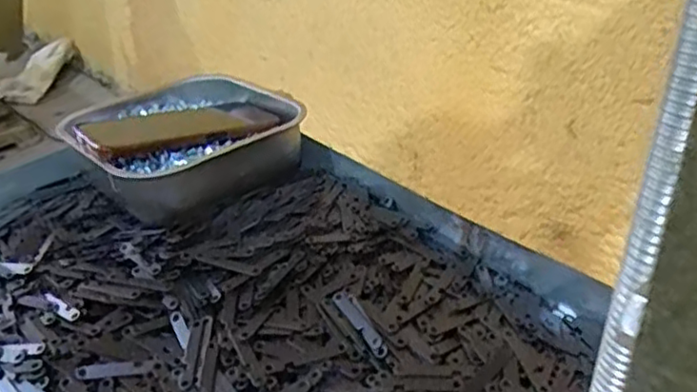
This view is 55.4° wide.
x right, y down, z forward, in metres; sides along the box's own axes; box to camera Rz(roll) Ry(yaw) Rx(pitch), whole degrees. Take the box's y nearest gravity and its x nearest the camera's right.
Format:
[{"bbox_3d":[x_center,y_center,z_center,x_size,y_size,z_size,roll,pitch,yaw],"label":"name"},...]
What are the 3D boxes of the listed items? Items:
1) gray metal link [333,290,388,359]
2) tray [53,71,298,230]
[{"bbox_3d":[0.007,0.080,0.426,0.012,0.004,0.060,-22,38,-19],"label":"gray metal link"},{"bbox_3d":[-0.142,-0.057,0.588,0.174,0.049,0.177,-34,43,-32],"label":"tray"}]

